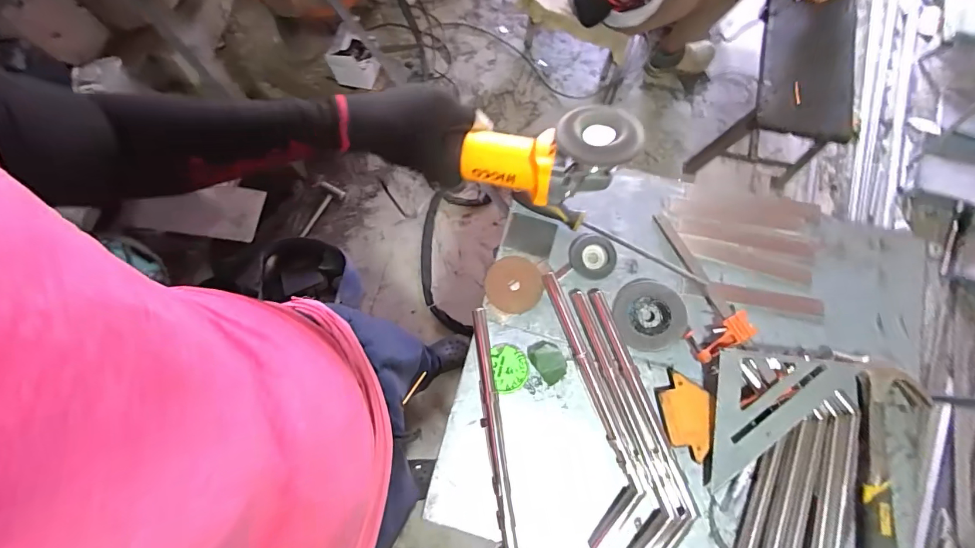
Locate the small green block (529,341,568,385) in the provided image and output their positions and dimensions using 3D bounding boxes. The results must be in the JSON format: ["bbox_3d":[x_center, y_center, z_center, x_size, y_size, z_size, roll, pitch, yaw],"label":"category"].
[{"bbox_3d":[0.083,0.119,0.574,0.041,0.030,0.058,-28,77,-6],"label":"small green block"}]

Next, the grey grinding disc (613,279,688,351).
[{"bbox_3d":[0.224,0.056,0.587,0.088,0.022,0.094,0,76,1],"label":"grey grinding disc"}]

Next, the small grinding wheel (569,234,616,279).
[{"bbox_3d":[0.152,-0.025,0.616,0.064,0.016,0.060,0,76,1],"label":"small grinding wheel"}]

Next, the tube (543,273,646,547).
[{"bbox_3d":[0.128,0.168,0.559,0.074,0.019,0.346,-13,76,-3],"label":"tube"}]

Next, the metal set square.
[{"bbox_3d":[0.382,0.187,0.541,0.189,0.038,0.167,3,76,1],"label":"metal set square"}]

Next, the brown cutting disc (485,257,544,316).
[{"bbox_3d":[0.037,0.015,0.610,0.080,0.004,0.082,0,76,1],"label":"brown cutting disc"}]

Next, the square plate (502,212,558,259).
[{"bbox_3d":[0.063,-0.057,0.629,0.069,0.004,0.054,17,78,13],"label":"square plate"}]

